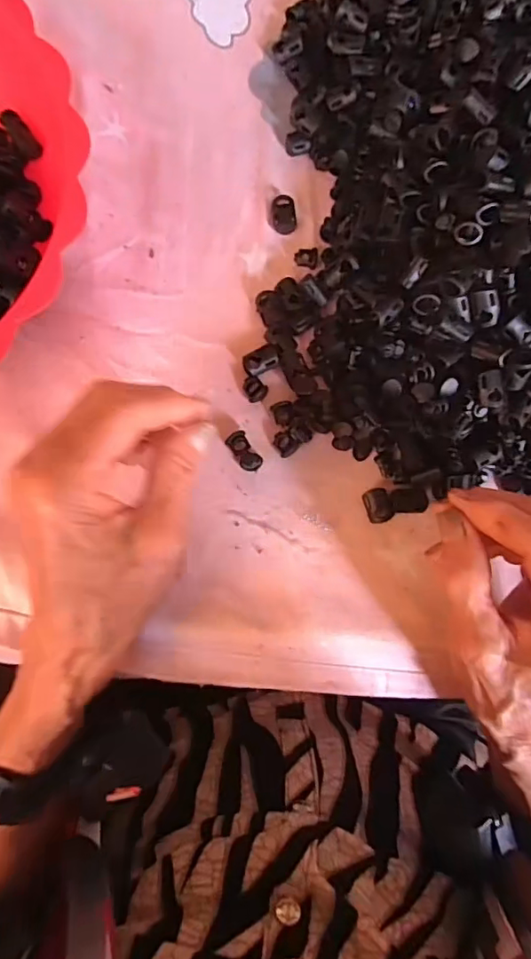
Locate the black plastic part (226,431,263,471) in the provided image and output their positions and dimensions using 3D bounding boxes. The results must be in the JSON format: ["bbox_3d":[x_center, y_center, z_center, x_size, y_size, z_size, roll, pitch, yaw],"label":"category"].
[{"bbox_3d":[-0.012,-0.016,0.303,0.012,0.004,0.024,-33,87,-7],"label":"black plastic part"}]

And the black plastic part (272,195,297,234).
[{"bbox_3d":[0.012,-0.161,0.322,0.015,0.008,0.024,-4,84,-4],"label":"black plastic part"}]

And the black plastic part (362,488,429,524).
[{"bbox_3d":[0.075,0.012,0.301,0.036,0.007,0.019,-13,85,-5],"label":"black plastic part"}]

